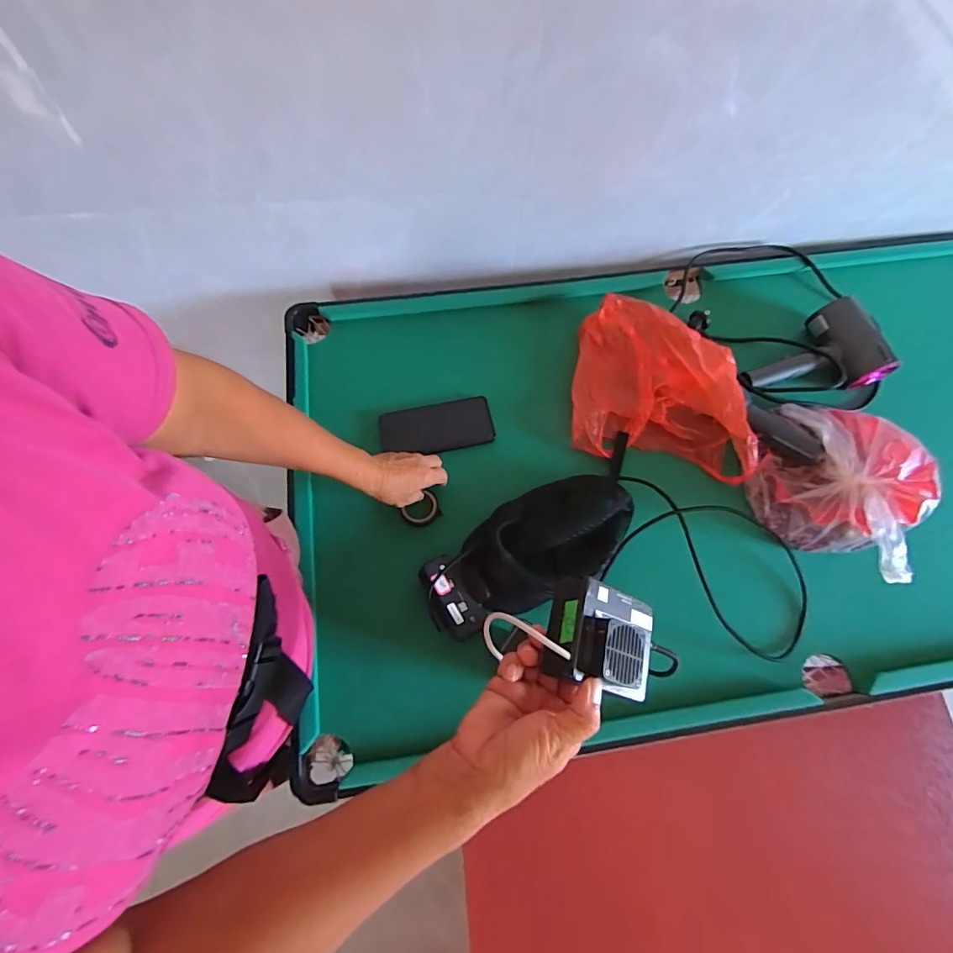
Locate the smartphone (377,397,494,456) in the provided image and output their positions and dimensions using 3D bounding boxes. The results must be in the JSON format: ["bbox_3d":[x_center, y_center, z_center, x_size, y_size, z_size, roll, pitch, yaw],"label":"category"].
[{"bbox_3d":[-0.057,-0.071,0.686,0.159,0.011,0.073,-12,71,-7],"label":"smartphone"}]

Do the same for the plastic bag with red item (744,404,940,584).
[{"bbox_3d":[0.477,0.002,0.628,0.214,0.113,0.195,-42,77,-15],"label":"plastic bag with red item"}]

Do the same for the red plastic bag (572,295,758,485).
[{"bbox_3d":[0.272,-0.139,0.693,0.247,0.066,0.250,10,70,1],"label":"red plastic bag"}]

